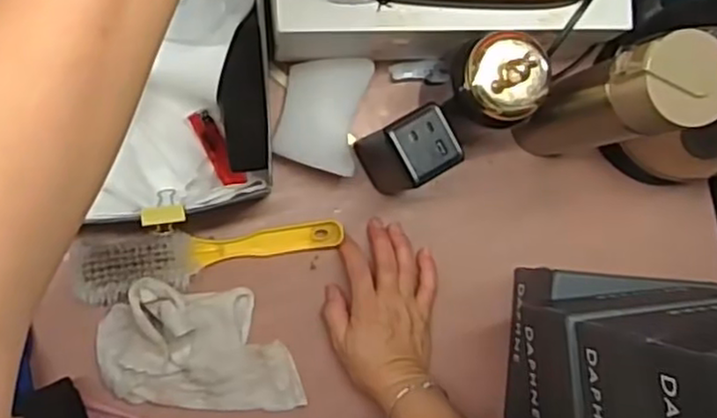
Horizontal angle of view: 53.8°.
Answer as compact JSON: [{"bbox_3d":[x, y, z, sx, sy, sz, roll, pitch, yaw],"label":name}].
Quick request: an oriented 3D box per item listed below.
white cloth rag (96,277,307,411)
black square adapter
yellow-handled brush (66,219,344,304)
[{"bbox_3d":[-0.137,0.123,0.614,0.187,0.042,0.113,7,89,-9],"label":"white cloth rag"},{"bbox_3d":[0.040,-0.047,0.598,0.053,0.123,0.055,-29,94,-8],"label":"black square adapter"},{"bbox_3d":[-0.130,0.044,0.626,0.231,0.037,0.058,-7,91,-9],"label":"yellow-handled brush"}]

